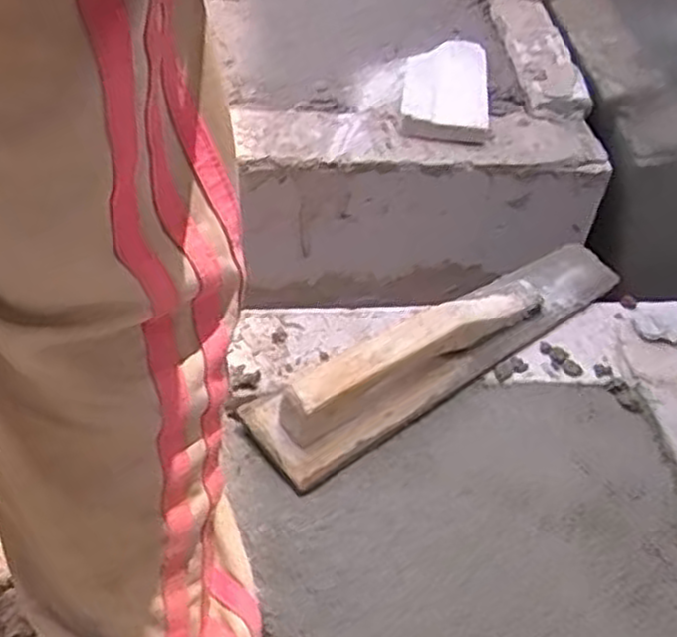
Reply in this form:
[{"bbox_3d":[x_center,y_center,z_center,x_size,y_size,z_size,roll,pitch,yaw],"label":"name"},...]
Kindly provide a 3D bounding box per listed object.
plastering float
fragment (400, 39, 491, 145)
[{"bbox_3d":[0.101,0.007,0.642,0.390,0.067,0.067,-28,57,-29],"label":"plastering float"},{"bbox_3d":[0.125,-0.271,0.920,0.098,0.034,0.194,6,46,-1],"label":"fragment"}]

